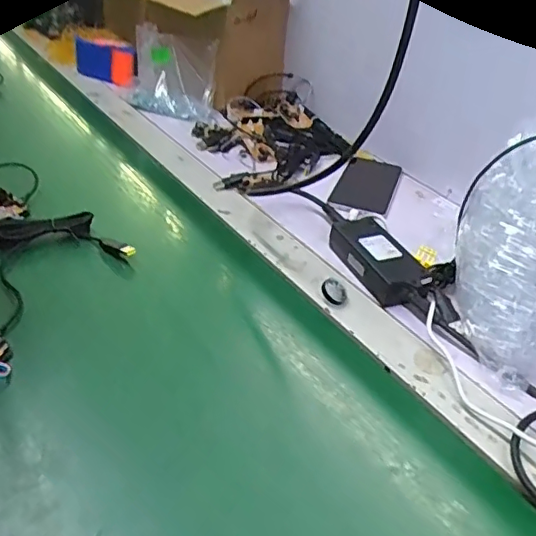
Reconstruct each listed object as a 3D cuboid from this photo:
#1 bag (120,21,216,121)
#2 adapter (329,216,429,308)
[{"bbox_3d":[-0.150,-0.295,0.867,0.148,0.126,0.049,14,15,12],"label":"bag"},{"bbox_3d":[0.111,-0.009,0.578,0.054,0.029,0.119,-13,40,-23],"label":"adapter"}]

